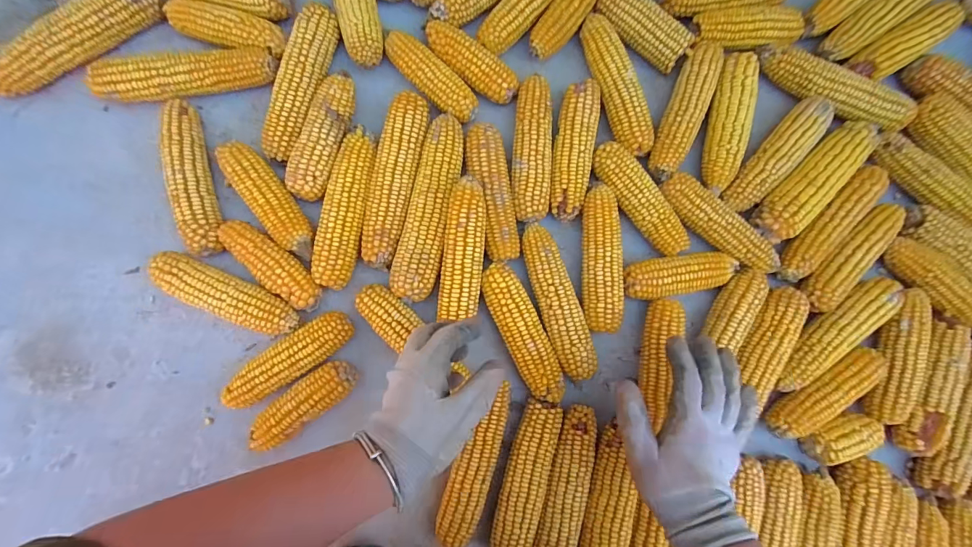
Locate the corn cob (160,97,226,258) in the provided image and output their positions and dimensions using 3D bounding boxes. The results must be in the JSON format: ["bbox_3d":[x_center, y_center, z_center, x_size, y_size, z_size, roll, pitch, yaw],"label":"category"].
[{"bbox_3d":[-0.322,-0.105,0.460,0.042,0.044,0.174,-18,85,-3],"label":"corn cob"}]

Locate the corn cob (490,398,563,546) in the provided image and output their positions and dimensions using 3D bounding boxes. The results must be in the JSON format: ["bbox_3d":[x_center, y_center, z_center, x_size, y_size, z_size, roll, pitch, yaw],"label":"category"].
[{"bbox_3d":[0.042,0.220,0.450,0.054,0.045,0.167,14,84,0],"label":"corn cob"}]

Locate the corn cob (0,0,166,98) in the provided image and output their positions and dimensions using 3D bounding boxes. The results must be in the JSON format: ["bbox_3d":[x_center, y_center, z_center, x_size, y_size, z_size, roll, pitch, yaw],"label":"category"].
[{"bbox_3d":[-0.455,-0.259,0.464,0.200,0.046,0.038,-34,86,-4],"label":"corn cob"}]

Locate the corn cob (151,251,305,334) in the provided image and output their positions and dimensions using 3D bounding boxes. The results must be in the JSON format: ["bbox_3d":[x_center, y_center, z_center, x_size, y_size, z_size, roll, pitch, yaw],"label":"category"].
[{"bbox_3d":[-0.273,0.026,0.448,0.159,0.047,0.044,24,84,-1],"label":"corn cob"}]

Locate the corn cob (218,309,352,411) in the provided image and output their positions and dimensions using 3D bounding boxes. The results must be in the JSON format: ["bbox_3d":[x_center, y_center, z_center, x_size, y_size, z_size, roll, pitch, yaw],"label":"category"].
[{"bbox_3d":[-0.206,0.093,0.447,0.147,0.044,0.050,-35,86,-4],"label":"corn cob"}]

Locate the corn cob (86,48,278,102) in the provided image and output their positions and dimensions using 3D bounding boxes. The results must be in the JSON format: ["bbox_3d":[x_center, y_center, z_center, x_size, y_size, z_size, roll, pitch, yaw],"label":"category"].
[{"bbox_3d":[-0.333,-0.218,0.465,0.194,0.045,0.040,-10,85,-2],"label":"corn cob"}]

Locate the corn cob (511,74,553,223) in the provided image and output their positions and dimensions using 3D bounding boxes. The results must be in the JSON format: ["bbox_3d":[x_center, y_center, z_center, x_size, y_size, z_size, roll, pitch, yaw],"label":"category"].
[{"bbox_3d":[0.054,-0.145,0.487,0.050,0.046,0.174,4,84,-1],"label":"corn cob"}]

